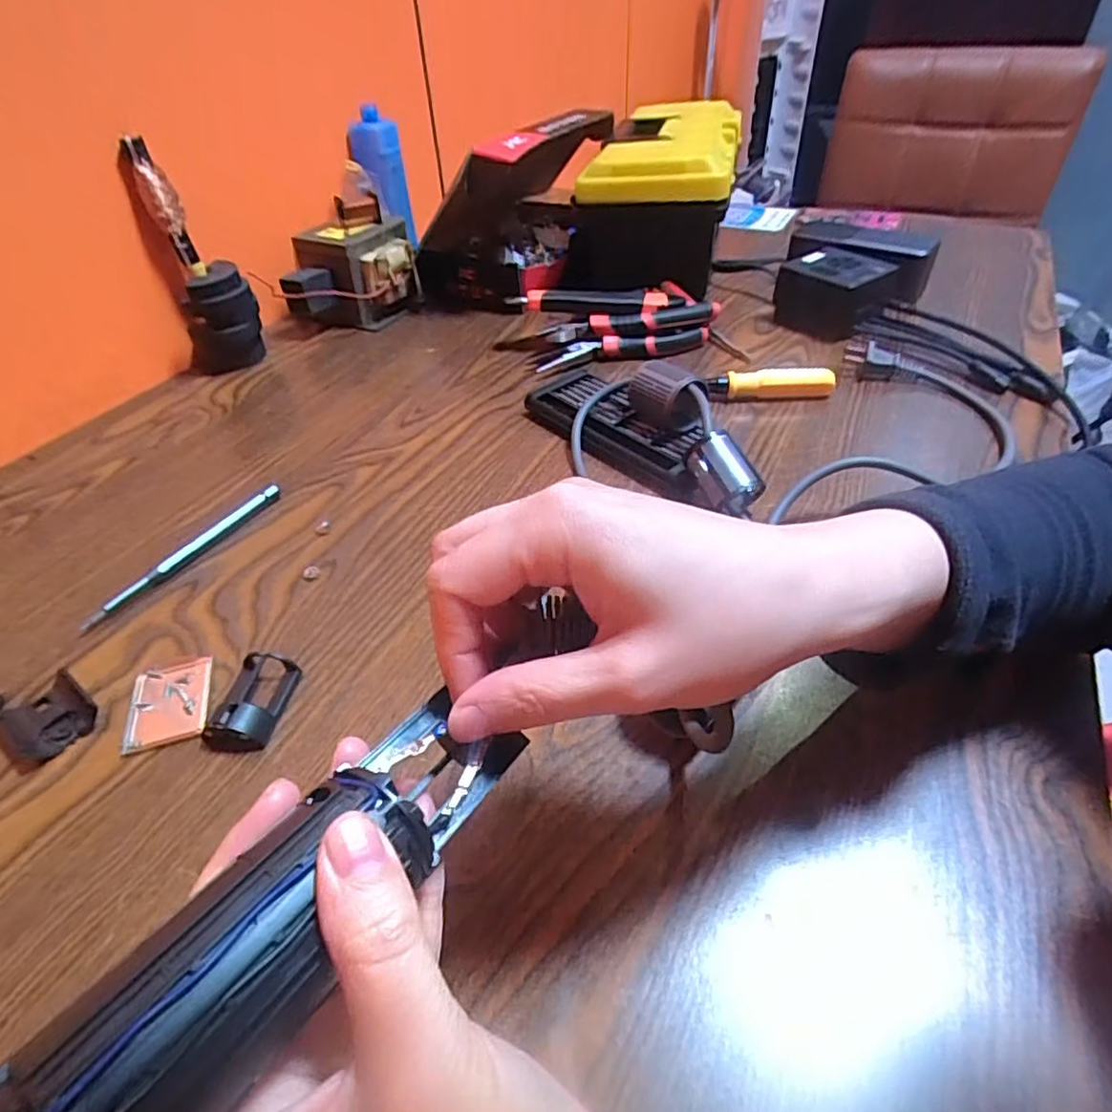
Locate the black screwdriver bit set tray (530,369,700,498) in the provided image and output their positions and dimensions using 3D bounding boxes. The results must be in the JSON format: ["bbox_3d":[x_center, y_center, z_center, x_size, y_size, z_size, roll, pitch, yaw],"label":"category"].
[{"bbox_3d":[0.044,-0.096,0.475,0.063,0.018,0.169,-31,50,-27],"label":"black screwdriver bit set tray"}]

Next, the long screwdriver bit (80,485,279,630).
[{"bbox_3d":[-0.225,-0.003,0.397,0.010,0.010,0.135,22,48,25],"label":"long screwdriver bit"}]

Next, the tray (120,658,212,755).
[{"bbox_3d":[-0.188,0.070,0.314,0.035,0.004,0.048,-12,44,-10],"label":"tray"}]

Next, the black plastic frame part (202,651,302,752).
[{"bbox_3d":[-0.144,0.068,0.306,0.030,0.015,0.046,6,44,10],"label":"black plastic frame part"}]

